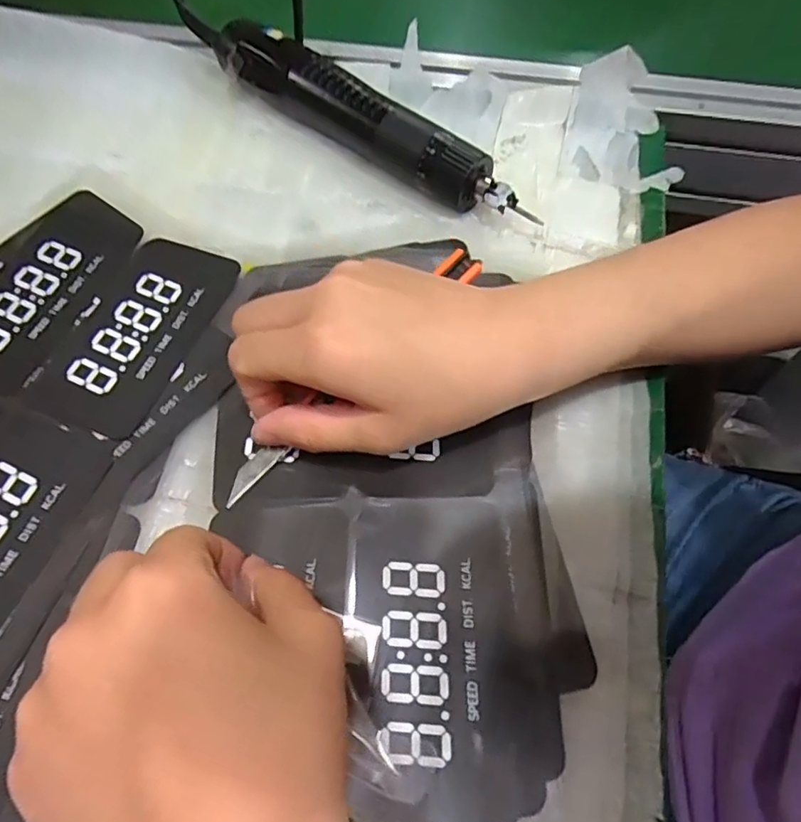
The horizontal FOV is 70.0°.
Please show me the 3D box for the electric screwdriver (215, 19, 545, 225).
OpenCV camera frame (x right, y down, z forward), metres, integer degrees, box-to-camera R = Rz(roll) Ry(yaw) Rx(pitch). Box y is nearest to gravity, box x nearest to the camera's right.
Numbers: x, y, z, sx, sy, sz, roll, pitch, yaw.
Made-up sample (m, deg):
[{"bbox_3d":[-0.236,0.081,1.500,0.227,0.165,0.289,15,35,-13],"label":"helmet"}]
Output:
[{"bbox_3d":[-0.022,-0.171,0.336,0.219,0.036,0.029,36,67,17],"label":"electric screwdriver"}]

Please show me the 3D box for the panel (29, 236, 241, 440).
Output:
[{"bbox_3d":[-0.131,-0.042,0.284,0.061,0.004,0.110,19,64,10],"label":"panel"}]

